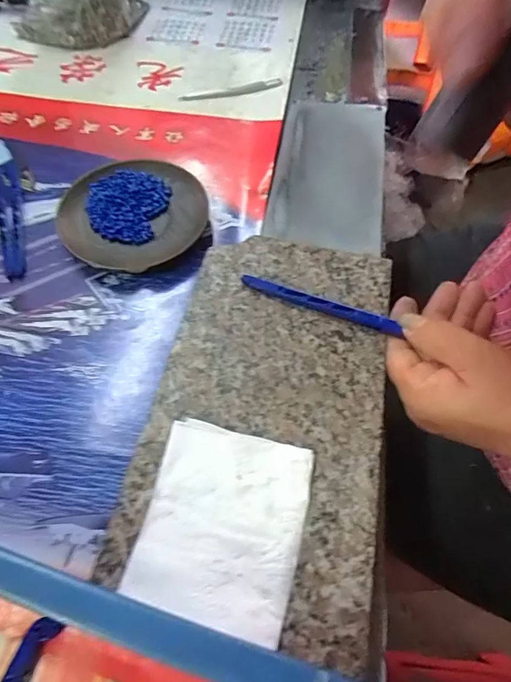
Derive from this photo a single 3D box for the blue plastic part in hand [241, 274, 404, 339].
[{"bbox_3d":[0.042,-0.025,0.280,0.106,0.007,0.010,18,62,7],"label":"blue plastic part in hand"}]

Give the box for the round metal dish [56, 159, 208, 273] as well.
[{"bbox_3d":[-0.097,-0.099,0.340,0.113,0.017,0.112,0,60,0],"label":"round metal dish"}]

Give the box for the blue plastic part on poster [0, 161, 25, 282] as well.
[{"bbox_3d":[-0.200,-0.103,0.348,0.024,0.005,0.134,-22,63,-12],"label":"blue plastic part on poster"}]

